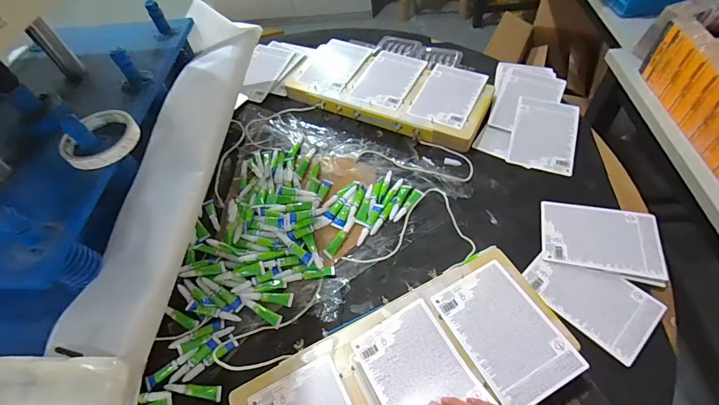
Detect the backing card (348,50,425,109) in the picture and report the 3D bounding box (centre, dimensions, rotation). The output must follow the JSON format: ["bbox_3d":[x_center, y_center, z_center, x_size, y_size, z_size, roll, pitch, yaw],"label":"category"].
[{"bbox_3d":[0.065,-0.269,0.807,0.116,0.008,0.175,21,59,20],"label":"backing card"}]

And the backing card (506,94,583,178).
[{"bbox_3d":[0.359,-0.135,0.722,0.114,0.010,0.165,16,67,14],"label":"backing card"}]

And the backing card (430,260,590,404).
[{"bbox_3d":[0.190,0.167,0.488,0.116,0.007,0.169,-28,56,-8],"label":"backing card"}]

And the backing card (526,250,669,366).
[{"bbox_3d":[0.340,0.134,0.545,0.113,0.010,0.168,-39,61,-21],"label":"backing card"}]

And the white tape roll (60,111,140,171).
[{"bbox_3d":[-0.331,-0.082,0.474,0.091,0.016,0.089,-3,54,4],"label":"white tape roll"}]

